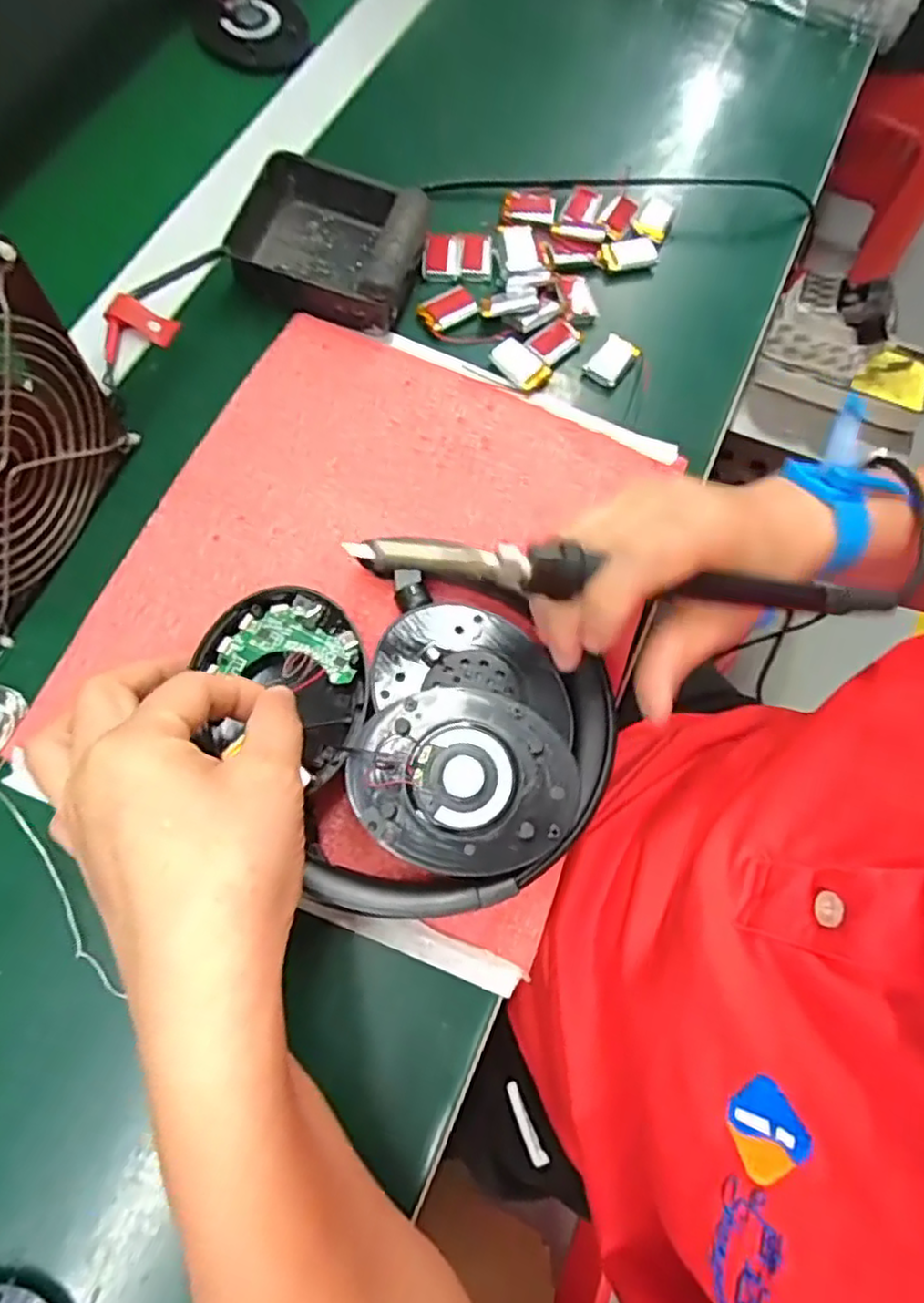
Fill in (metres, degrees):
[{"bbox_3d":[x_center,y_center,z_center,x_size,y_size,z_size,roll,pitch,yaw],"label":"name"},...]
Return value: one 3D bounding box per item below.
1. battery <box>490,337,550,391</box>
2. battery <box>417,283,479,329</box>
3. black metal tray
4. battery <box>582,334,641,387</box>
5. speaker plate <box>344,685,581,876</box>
[{"bbox_3d":[0.032,-0.159,0.380,0.031,0.007,0.019,39,73,9],"label":"battery"},{"bbox_3d":[-0.008,-0.195,0.391,0.031,0.004,0.022,-34,77,-14],"label":"battery"},{"bbox_3d":[-0.074,-0.228,0.381,0.103,0.032,0.088,11,71,0],"label":"black metal tray"},{"bbox_3d":[0.085,-0.163,0.386,0.020,0.009,0.027,38,73,9],"label":"battery"},{"bbox_3d":[0.001,0.049,0.264,0.085,0.006,0.067,13,71,1],"label":"speaker plate"}]

